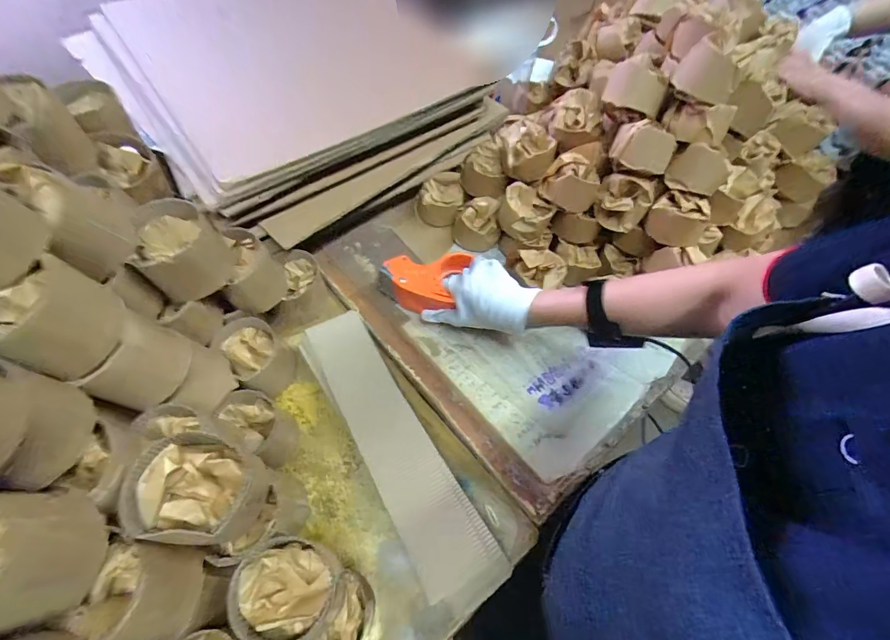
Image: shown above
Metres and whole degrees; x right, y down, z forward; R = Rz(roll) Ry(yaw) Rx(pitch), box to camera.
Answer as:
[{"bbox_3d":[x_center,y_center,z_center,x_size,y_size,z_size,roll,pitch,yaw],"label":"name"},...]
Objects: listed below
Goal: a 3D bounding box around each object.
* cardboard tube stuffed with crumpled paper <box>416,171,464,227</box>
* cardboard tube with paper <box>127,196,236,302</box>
[{"bbox_3d":[-0.007,-0.207,0.711,0.075,0.062,0.079,0,61,-4],"label":"cardboard tube stuffed with crumpled paper"},{"bbox_3d":[-0.285,-0.077,0.456,0.081,0.067,0.087,2,60,-3],"label":"cardboard tube with paper"}]

